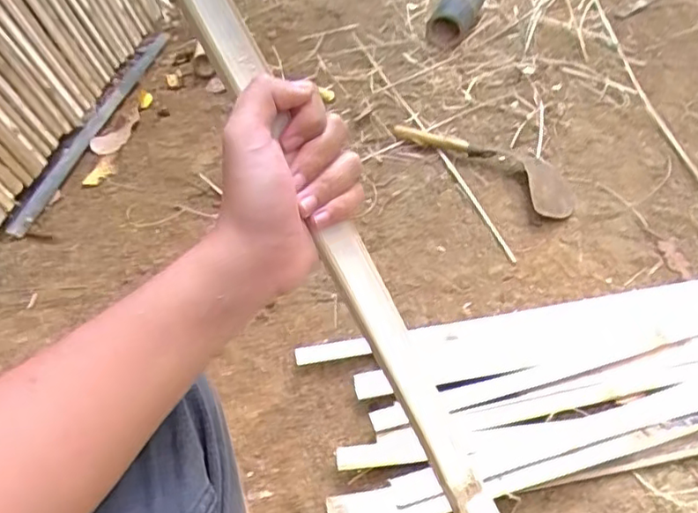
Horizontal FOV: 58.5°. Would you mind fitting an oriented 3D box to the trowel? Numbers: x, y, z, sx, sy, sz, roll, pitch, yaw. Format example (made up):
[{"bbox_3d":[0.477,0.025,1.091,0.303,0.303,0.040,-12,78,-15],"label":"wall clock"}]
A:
[{"bbox_3d":[0.261,-0.187,1.161,0.141,0.032,0.389,-32,52,-26],"label":"trowel"}]

